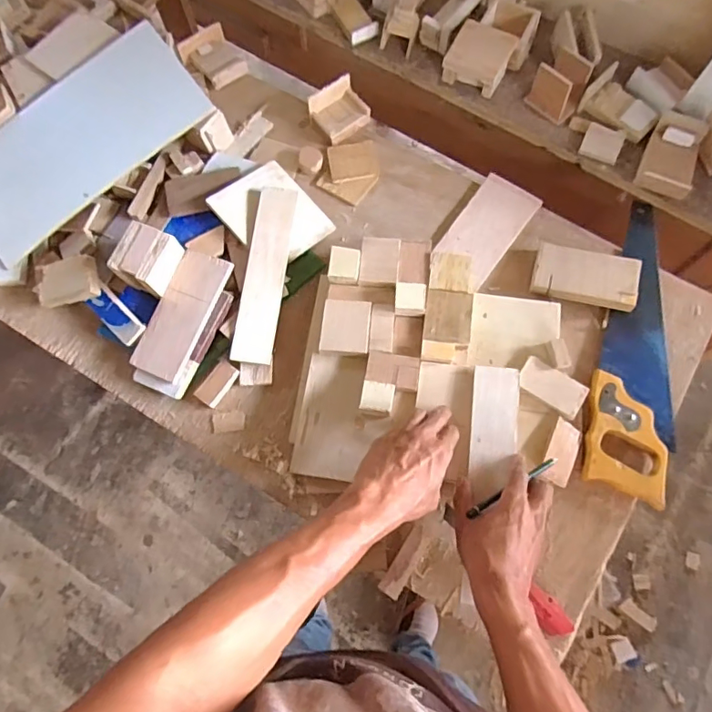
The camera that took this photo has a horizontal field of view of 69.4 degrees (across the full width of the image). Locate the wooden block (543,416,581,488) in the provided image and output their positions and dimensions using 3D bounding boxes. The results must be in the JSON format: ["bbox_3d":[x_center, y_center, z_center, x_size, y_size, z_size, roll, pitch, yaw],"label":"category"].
[{"bbox_3d":[0.248,0.117,0.615,0.043,0.008,0.072,32,71,-16],"label":"wooden block"}]

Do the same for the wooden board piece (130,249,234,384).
[{"bbox_3d":[-0.226,-0.054,0.667,0.071,0.008,0.169,22,82,11],"label":"wooden board piece"}]

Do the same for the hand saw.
[{"bbox_3d":[0.373,-0.021,0.666,0.101,0.031,0.399,17,74,8],"label":"hand saw"}]

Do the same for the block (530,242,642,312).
[{"bbox_3d":[0.306,-0.105,0.686,0.128,0.027,0.072,15,74,6],"label":"block"}]

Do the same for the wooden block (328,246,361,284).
[{"bbox_3d":[-0.015,-0.117,0.667,0.040,0.019,0.042,6,73,4],"label":"wooden block"}]

